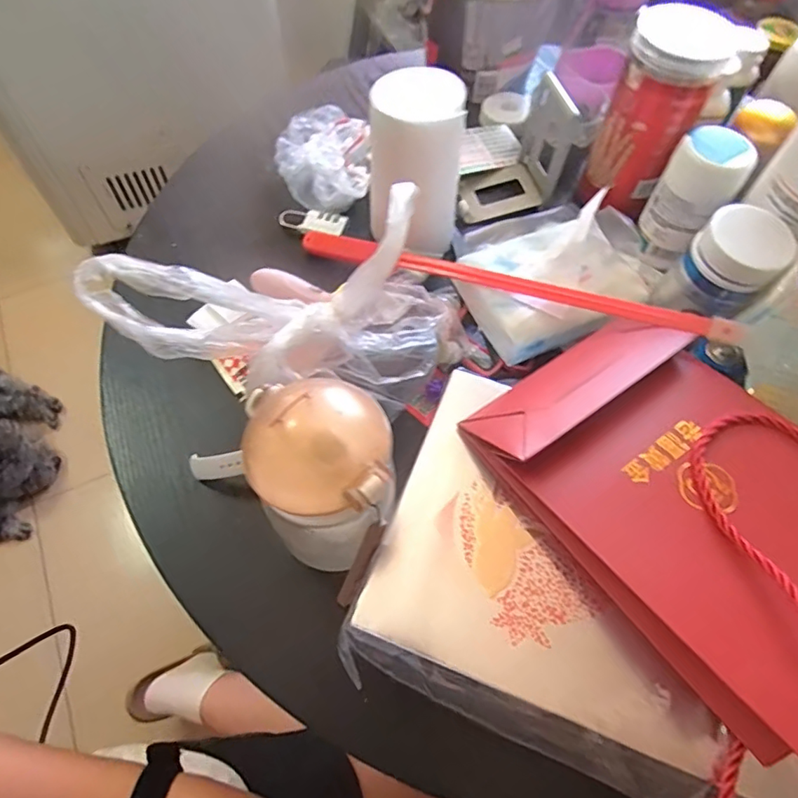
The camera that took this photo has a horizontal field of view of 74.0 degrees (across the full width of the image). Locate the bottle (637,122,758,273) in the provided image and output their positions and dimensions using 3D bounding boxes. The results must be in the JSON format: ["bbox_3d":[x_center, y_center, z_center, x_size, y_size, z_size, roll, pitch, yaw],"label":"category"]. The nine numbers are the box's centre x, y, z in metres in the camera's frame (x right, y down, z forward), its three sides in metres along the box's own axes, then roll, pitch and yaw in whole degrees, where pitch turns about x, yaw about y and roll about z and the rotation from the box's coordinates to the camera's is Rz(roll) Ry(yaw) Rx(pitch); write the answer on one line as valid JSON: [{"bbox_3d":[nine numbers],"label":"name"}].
[{"bbox_3d":[0.236,-0.162,0.432,0.055,0.098,0.047,34,65,16],"label":"bottle"}]

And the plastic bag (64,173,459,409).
[{"bbox_3d":[-0.028,-0.061,0.310,0.259,0.108,0.084,-2,55,-41],"label":"plastic bag"}]

